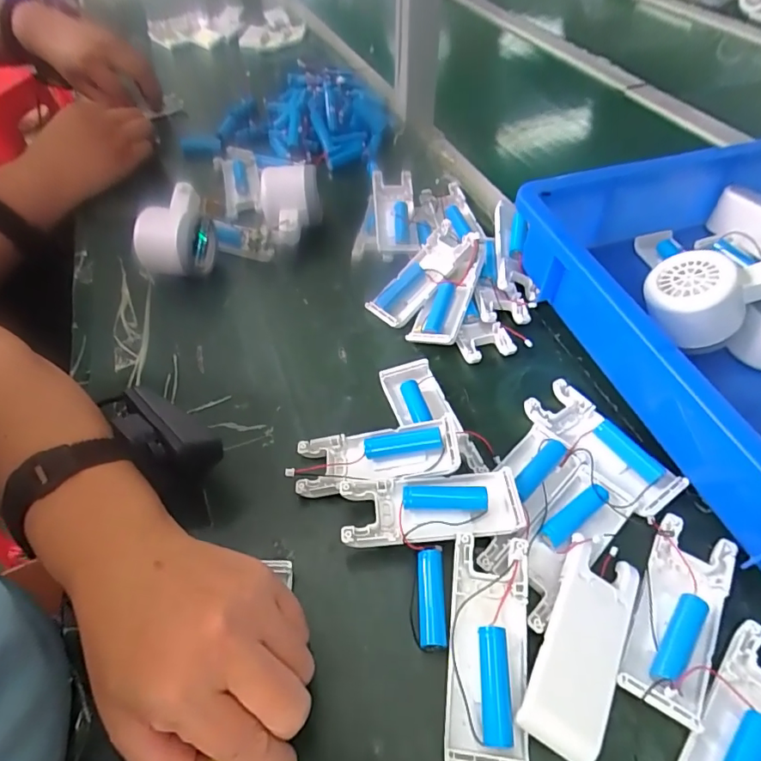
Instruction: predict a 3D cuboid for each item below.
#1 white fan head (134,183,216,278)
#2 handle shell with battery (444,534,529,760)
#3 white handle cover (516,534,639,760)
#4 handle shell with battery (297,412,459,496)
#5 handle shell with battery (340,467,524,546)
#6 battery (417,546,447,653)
[{"bbox_3d":[-0.188,-0.134,0.464,0.057,0.057,0.069,6,51,7],"label":"white fan head"},{"bbox_3d":[0.055,0.137,0.255,0.039,0.026,0.101,5,51,6],"label":"handle shell with battery"},{"bbox_3d":[0.104,0.135,0.258,0.040,0.014,0.101,29,60,8],"label":"white handle cover"},{"bbox_3d":[-0.002,0.050,0.324,0.102,0.029,0.038,-4,51,-1],"label":"handle shell with battery"},{"bbox_3d":[0.031,0.077,0.298,0.106,0.019,0.041,-4,51,-1],"label":"handle shell with battery"},{"bbox_3d":[0.028,0.123,0.278,0.015,0.014,0.054,0,51,2],"label":"battery"}]

